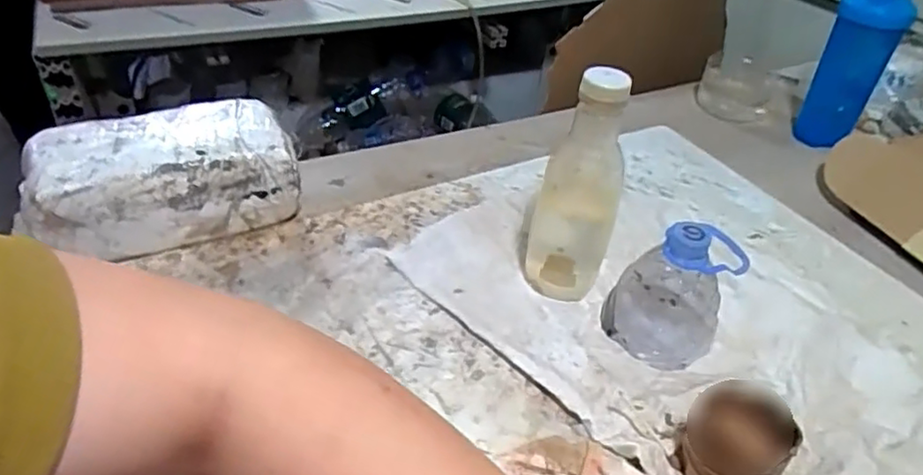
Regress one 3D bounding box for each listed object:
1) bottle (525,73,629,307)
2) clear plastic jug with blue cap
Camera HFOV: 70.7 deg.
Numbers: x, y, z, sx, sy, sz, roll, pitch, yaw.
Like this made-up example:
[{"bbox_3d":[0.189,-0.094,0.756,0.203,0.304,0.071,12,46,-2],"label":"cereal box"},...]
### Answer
[{"bbox_3d":[0.107,-0.044,0.590,0.076,0.222,0.077,13,40,8],"label":"bottle"},{"bbox_3d":[0.188,0.041,0.576,0.099,0.125,0.087,19,42,15],"label":"clear plastic jug with blue cap"}]

